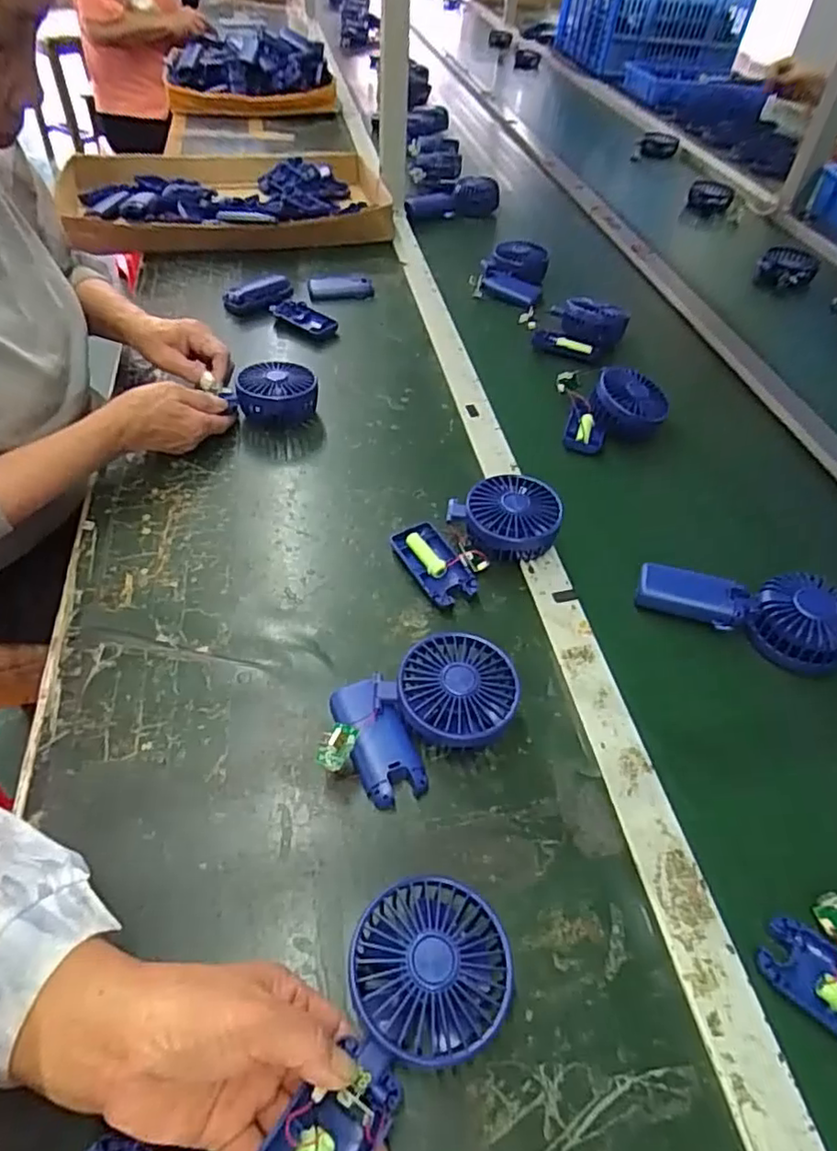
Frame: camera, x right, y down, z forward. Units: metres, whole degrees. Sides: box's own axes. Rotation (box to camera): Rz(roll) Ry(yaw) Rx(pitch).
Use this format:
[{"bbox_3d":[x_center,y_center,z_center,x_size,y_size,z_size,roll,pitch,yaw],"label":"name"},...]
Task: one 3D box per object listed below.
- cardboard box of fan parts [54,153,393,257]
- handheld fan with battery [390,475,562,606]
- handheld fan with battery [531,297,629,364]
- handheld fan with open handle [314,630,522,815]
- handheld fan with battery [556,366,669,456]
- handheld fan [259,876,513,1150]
[{"bbox_3d":[-0.330,-0.652,1.092,0.532,0.063,0.341,-12,51,-13],"label":"cardboard box of fan parts"},{"bbox_3d":[0.056,-0.041,0.585,0.142,0.048,0.090,-26,55,-23],"label":"handheld fan with battery"},{"bbox_3d":[0.221,-0.337,0.862,0.105,0.057,0.065,26,53,18],"label":"handheld fan with battery"},{"bbox_3d":[0.001,0.101,0.460,0.147,0.044,0.089,-17,52,-16],"label":"handheld fan with open handle"},{"bbox_3d":[0.227,-0.203,0.748,0.109,0.062,0.109,2,50,-2],"label":"handheld fan with battery"},{"bbox_3d":[-0.021,0.247,0.321,0.080,0.038,0.180,29,52,20],"label":"handheld fan"}]

